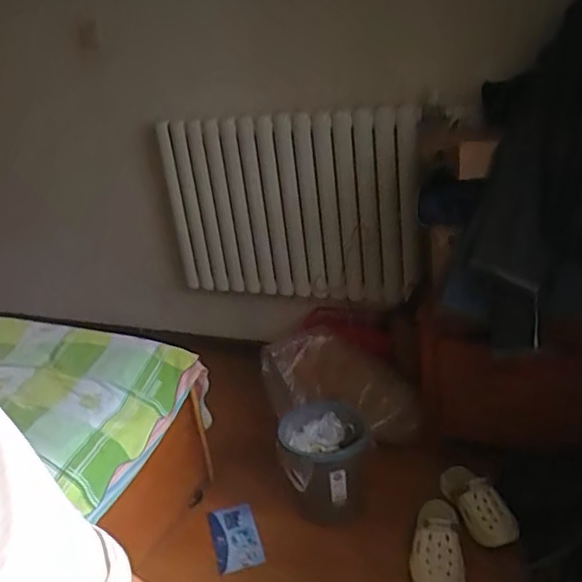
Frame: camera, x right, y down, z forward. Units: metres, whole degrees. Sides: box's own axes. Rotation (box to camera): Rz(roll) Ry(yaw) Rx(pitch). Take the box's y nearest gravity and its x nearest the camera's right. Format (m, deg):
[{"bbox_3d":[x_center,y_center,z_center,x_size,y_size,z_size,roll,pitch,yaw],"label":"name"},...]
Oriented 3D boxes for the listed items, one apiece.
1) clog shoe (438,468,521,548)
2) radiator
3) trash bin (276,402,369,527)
[{"bbox_3d":[0.498,0.559,1.628,0.125,0.079,0.273,-11,27,-10],"label":"clog shoe"},{"bbox_3d":[-0.013,-0.261,1.966,0.912,0.636,0.164,14,33,34],"label":"radiator"},{"bbox_3d":[0.097,0.497,1.695,0.244,0.301,0.292,-6,26,0],"label":"trash bin"}]

